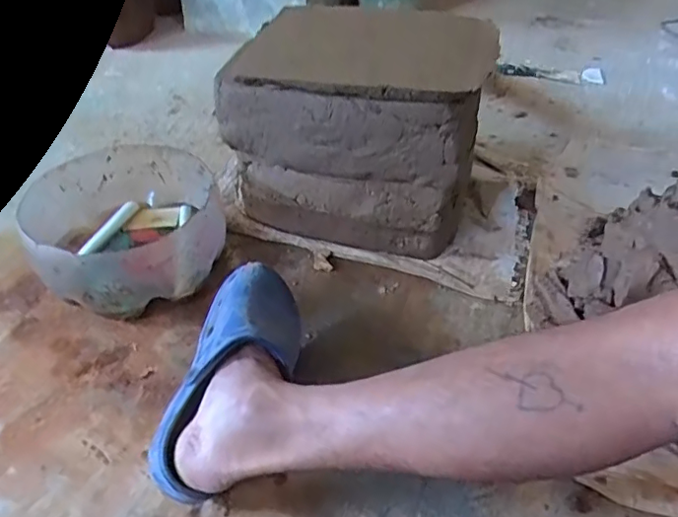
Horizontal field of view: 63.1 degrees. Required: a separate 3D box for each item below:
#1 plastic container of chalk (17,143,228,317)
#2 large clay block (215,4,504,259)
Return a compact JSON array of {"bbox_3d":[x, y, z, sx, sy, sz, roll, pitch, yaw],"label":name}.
[{"bbox_3d":[-0.274,-0.035,0.727,0.224,0.123,0.241,-18,45,-21],"label":"plastic container of chalk"},{"bbox_3d":[0.033,-0.184,0.785,0.305,0.271,0.265,14,42,13],"label":"large clay block"}]

